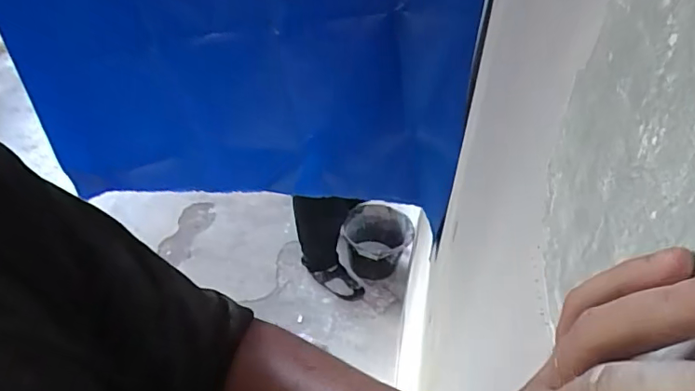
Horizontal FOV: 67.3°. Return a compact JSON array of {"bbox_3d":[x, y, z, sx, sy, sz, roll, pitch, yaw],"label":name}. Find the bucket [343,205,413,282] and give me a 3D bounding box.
[{"bbox_3d":[0.110,0.169,1.926,0.241,0.182,0.225,2,38,-1],"label":"bucket"}]

